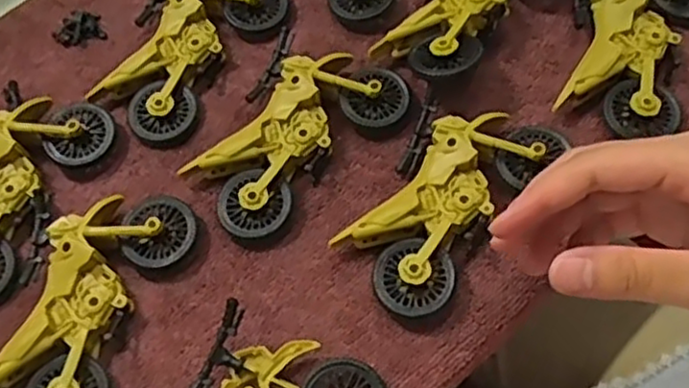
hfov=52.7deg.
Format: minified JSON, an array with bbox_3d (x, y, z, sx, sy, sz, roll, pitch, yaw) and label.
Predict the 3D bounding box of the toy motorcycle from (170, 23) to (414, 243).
[{"bbox_3d":[-0.024,-0.028,0.352,0.076,0.020,0.110,25,68,17],"label":"toy motorcycle"}]

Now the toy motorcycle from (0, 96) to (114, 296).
[{"bbox_3d":[-0.169,-0.003,0.349,0.053,0.022,0.113,24,68,16],"label":"toy motorcycle"}]

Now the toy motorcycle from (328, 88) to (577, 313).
[{"bbox_3d":[0.046,0.000,0.332,0.063,0.021,0.113,34,71,20],"label":"toy motorcycle"}]

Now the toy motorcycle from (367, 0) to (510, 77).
[{"bbox_3d":[0.068,-0.100,0.377,0.071,0.029,0.107,24,68,16],"label":"toy motorcycle"}]

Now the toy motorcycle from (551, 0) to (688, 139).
[{"bbox_3d":[0.152,-0.084,0.371,0.070,0.026,0.113,23,67,16],"label":"toy motorcycle"}]

